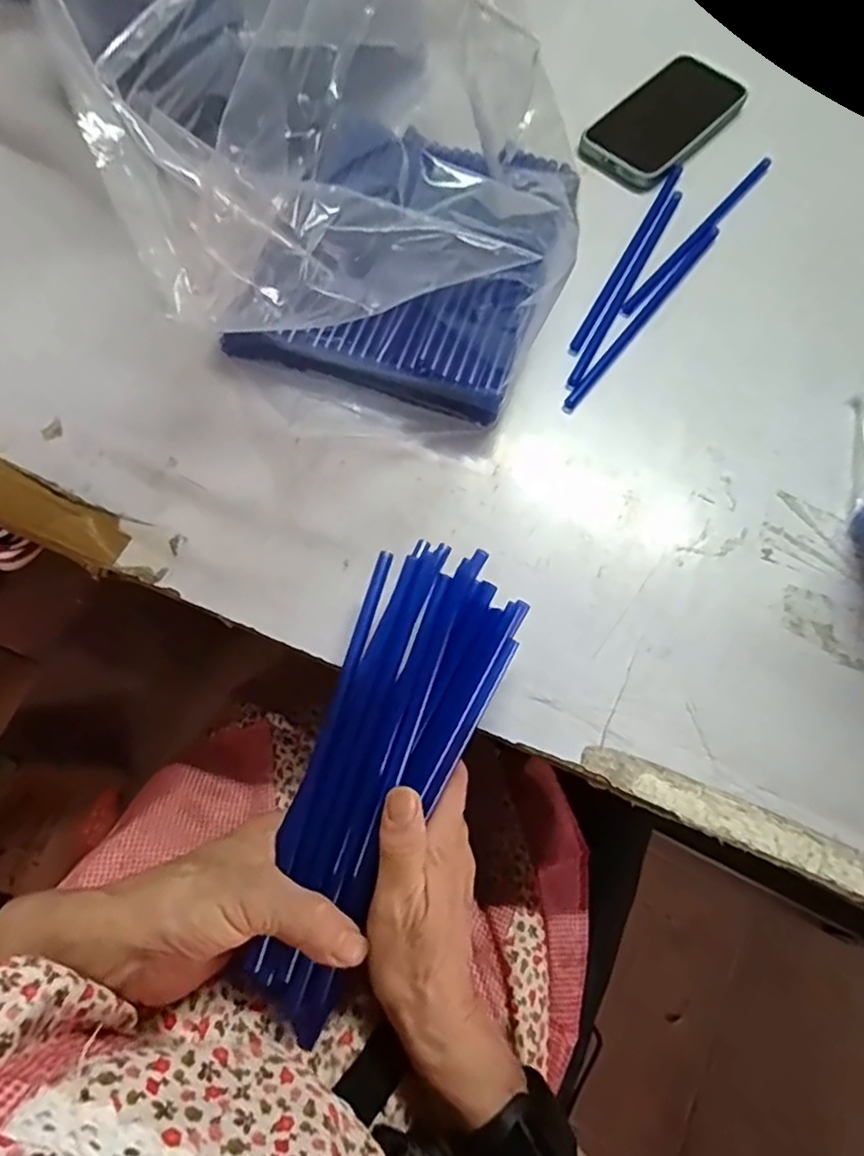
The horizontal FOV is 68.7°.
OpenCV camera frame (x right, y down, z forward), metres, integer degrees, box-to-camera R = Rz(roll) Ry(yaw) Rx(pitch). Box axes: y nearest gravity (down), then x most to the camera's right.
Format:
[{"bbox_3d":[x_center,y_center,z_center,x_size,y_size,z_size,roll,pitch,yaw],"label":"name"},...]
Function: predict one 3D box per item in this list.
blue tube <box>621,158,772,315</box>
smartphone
[{"bbox_3d":[0.218,-0.280,0.512,0.008,0.004,0.217,39,73,12],"label":"blue tube"},{"bbox_3d":[0.200,-0.394,0.545,0.077,0.015,0.153,42,74,13],"label":"smartphone"}]

